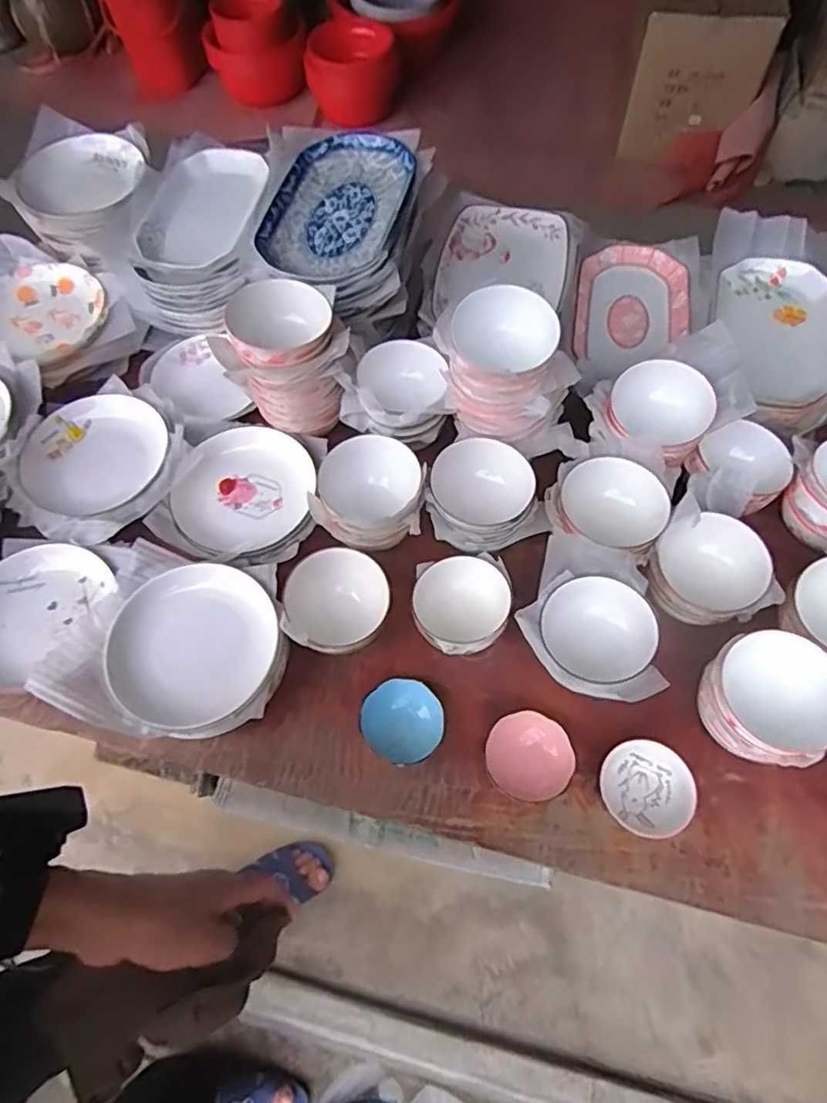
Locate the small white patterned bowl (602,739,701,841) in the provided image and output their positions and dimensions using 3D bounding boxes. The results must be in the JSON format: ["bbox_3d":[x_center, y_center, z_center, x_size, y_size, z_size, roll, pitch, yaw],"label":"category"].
[{"bbox_3d":[0.257,0.255,0.668,0.094,0.042,0.097,-1,63,1],"label":"small white patterned bowl"}]

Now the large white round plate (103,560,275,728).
[{"bbox_3d":[-0.257,0.107,0.714,0.187,0.021,0.191,-1,63,1],"label":"large white round plate"}]

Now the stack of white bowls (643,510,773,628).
[{"bbox_3d":[0.346,0.029,0.722,0.123,0.077,0.109,-30,66,-13],"label":"stack of white bowls"}]

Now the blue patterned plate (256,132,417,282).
[{"bbox_3d":[-0.112,-0.514,0.907,0.192,0.051,0.283,12,64,8],"label":"blue patterned plate"}]

